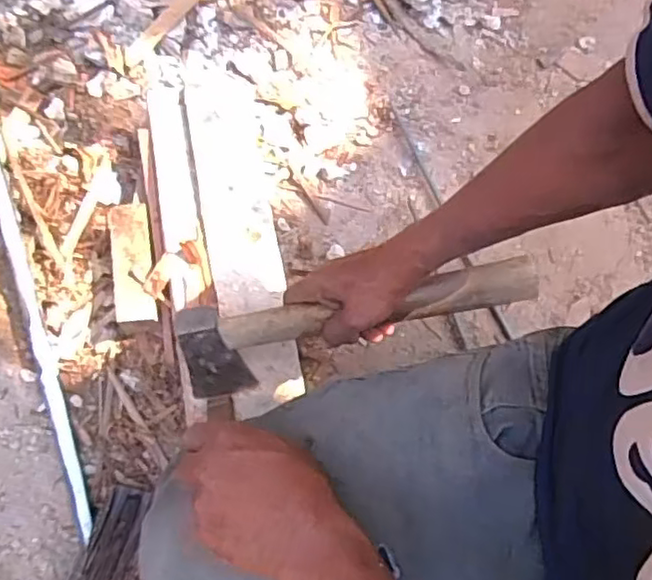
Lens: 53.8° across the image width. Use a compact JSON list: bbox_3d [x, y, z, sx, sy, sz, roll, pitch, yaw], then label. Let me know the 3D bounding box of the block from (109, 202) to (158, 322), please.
[{"bbox_3d":[-0.212,-0.032,0.701,0.042,0.015,0.132,-8,75,-4],"label":"block"}]

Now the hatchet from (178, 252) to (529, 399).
[{"bbox_3d":[0.018,0.015,0.592,0.333,0.109,0.040,-19,38,8],"label":"hatchet"}]

